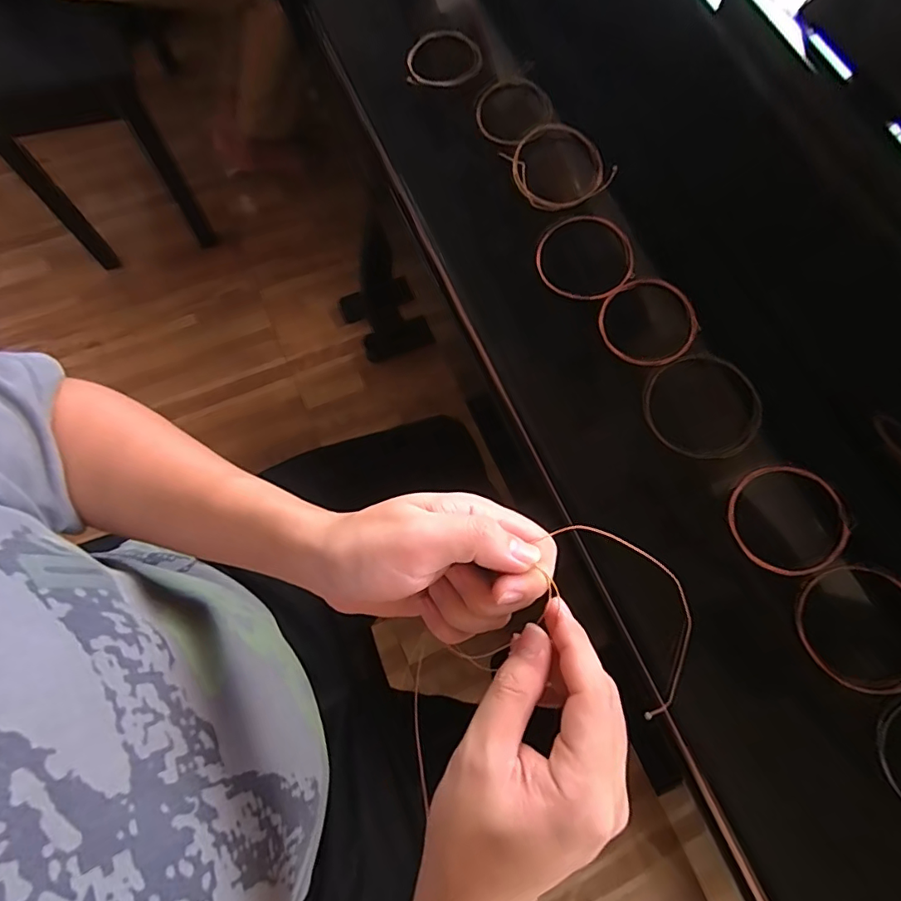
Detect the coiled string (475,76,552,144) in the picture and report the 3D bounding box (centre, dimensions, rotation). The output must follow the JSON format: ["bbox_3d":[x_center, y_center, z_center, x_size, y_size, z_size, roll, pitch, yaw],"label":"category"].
[{"bbox_3d":[0.055,-0.300,0.444,0.068,0.008,0.076,-33,68,-2],"label":"coiled string"}]

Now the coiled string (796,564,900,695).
[{"bbox_3d":[0.256,0.110,0.313,0.071,0.006,0.076,-2,79,11],"label":"coiled string"}]

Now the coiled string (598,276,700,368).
[{"bbox_3d":[0.146,-0.095,0.376,0.066,0.010,0.068,-2,80,12],"label":"coiled string"}]

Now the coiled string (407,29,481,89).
[{"bbox_3d":[-0.005,-0.358,0.463,0.067,0.012,0.074,1,73,-3],"label":"coiled string"}]

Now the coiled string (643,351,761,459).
[{"bbox_3d":[0.175,-0.030,0.354,0.072,0.007,0.077,-4,78,18],"label":"coiled string"}]

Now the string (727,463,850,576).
[{"bbox_3d":[0.219,0.045,0.329,0.070,0.008,0.070,-2,78,9],"label":"string"}]

